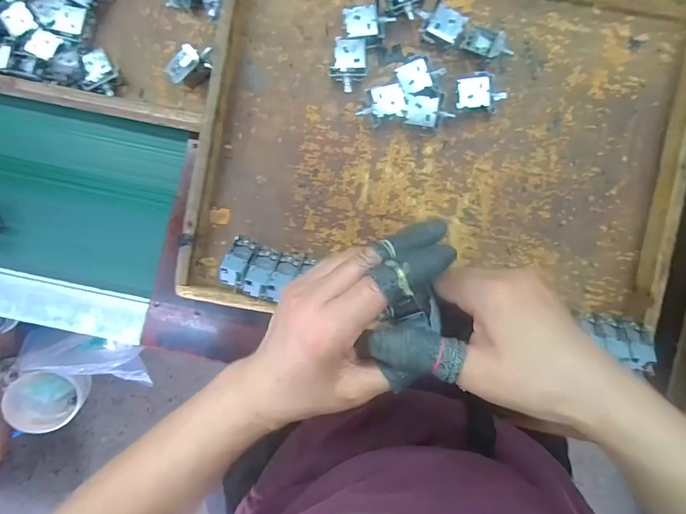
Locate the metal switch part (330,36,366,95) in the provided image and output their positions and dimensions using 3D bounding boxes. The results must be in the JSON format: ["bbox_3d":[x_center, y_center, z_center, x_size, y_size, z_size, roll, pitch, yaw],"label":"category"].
[{"bbox_3d":[0.006,-0.203,0.432,0.037,0.026,0.048,-3,86,0],"label":"metal switch part"}]

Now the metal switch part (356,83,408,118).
[{"bbox_3d":[0.042,-0.163,0.432,0.051,0.026,0.031,-5,86,0],"label":"metal switch part"}]

